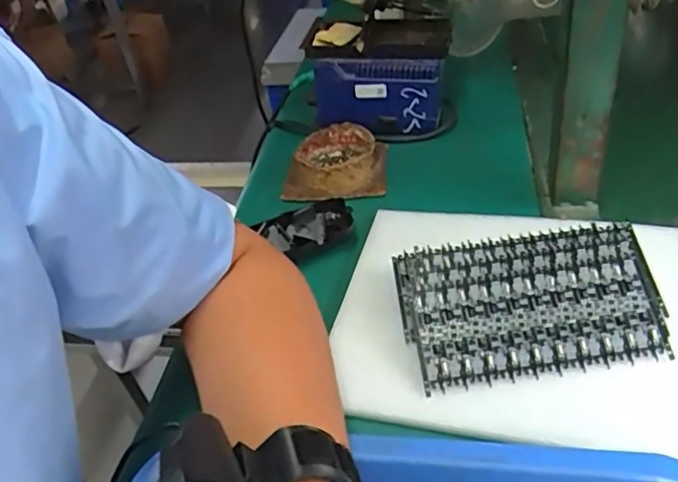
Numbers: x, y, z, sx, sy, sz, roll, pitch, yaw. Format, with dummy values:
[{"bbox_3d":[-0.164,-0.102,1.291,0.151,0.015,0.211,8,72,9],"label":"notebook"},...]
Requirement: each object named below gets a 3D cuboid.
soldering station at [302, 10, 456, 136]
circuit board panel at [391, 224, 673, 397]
[{"bbox_3d":[0.047,-0.197,0.673,0.156,0.103,0.132,-3,41,8],"label":"soldering station"},{"bbox_3d":[0.135,0.045,0.420,0.173,0.025,0.111,-8,61,3],"label":"circuit board panel"}]

